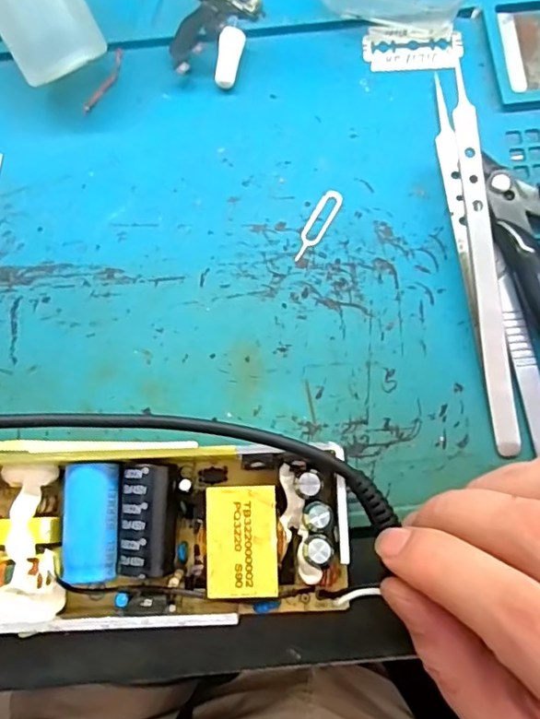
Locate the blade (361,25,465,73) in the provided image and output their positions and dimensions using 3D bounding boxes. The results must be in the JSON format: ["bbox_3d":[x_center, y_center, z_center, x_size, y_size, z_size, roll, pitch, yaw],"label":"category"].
[{"bbox_3d":[0.062,-0.134,0.239,0.042,0.004,0.021,1,78,1],"label":"blade"}]

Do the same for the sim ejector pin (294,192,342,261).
[{"bbox_3d":[0.019,-0.054,0.225,0.009,0.004,0.033,29,81,3],"label":"sim ejector pin"}]

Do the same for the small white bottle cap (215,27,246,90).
[{"bbox_3d":[-0.017,-0.126,0.234,0.010,0.007,0.024,9,79,2],"label":"small white bottle cap"}]

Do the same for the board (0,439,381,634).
[{"bbox_3d":[-0.040,0.058,0.188,0.131,0.024,0.056,1,78,2],"label":"board"}]

